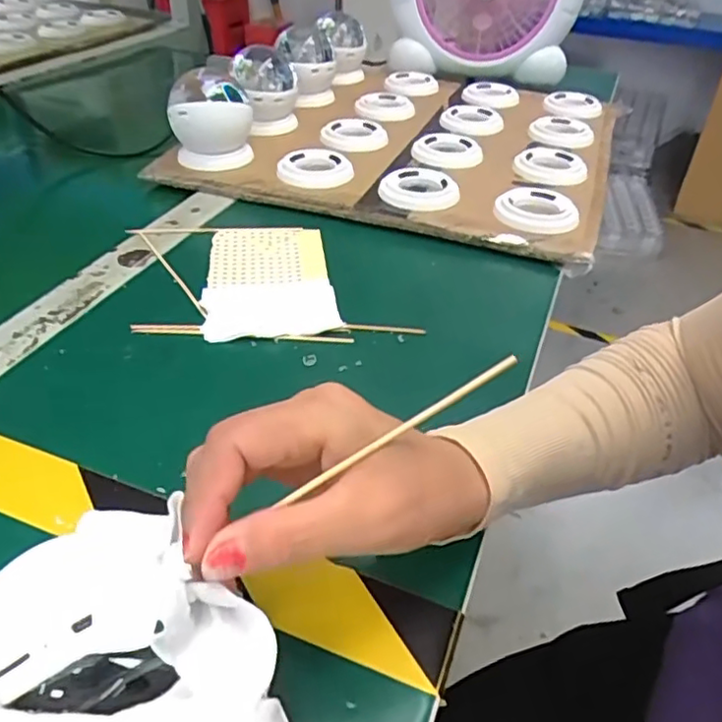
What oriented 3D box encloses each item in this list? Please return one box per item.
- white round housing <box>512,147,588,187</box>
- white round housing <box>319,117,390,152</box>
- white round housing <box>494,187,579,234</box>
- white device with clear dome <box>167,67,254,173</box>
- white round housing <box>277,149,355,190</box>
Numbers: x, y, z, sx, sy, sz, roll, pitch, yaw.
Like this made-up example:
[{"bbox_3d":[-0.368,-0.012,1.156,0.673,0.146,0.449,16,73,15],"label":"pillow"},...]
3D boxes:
[{"bbox_3d":[0.188,-0.195,0.636,0.067,0.013,0.085,-5,40,-8],"label":"white round housing"},{"bbox_3d":[-0.007,-0.254,0.710,0.075,0.011,0.088,-7,40,-11],"label":"white round housing"},{"bbox_3d":[0.153,-0.133,0.553,0.069,0.016,0.079,9,40,9],"label":"white round housing"},{"bbox_3d":[-0.144,-0.231,0.613,0.073,0.083,0.073,-6,40,-9],"label":"white device with clear dome"},{"bbox_3d":[-0.044,-0.181,0.601,0.069,0.018,0.068,1,39,-1],"label":"white round housing"}]

